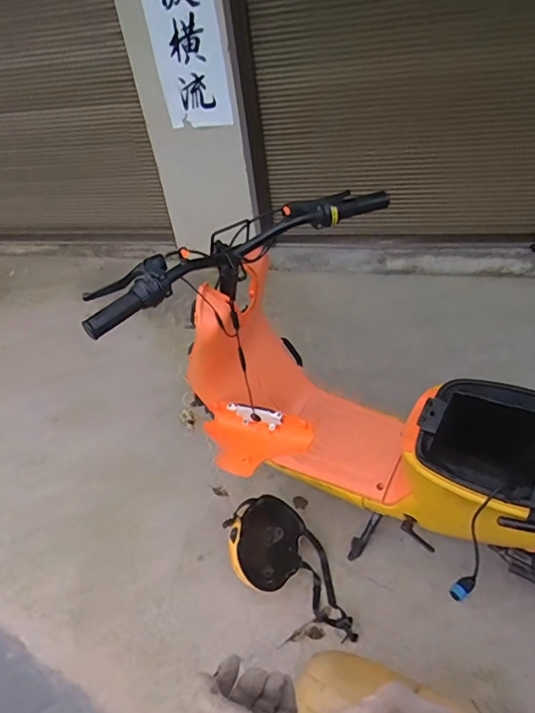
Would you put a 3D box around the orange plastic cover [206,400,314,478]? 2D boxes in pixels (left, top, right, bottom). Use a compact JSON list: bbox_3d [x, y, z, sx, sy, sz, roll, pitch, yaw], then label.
[{"bbox_3d":[-0.043,0.213,1.217,0.284,0.125,0.149,10,42,20],"label":"orange plastic cover"}]

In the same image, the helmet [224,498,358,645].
[{"bbox_3d":[0.053,0.602,1.380,0.271,0.198,0.390,-14,42,-10],"label":"helmet"}]

